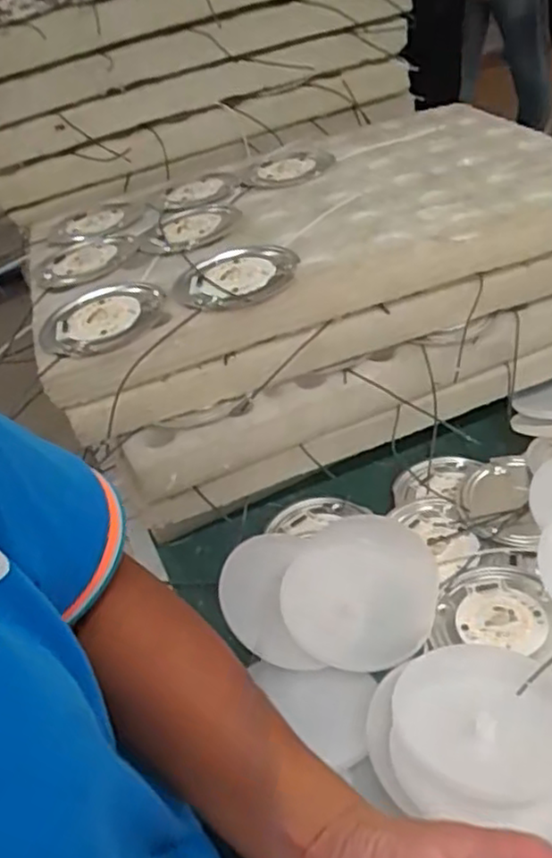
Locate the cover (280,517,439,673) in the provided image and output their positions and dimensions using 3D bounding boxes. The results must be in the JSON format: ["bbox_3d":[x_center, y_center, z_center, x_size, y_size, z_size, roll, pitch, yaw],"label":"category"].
[{"bbox_3d":[0.064,0.122,0.525,0.111,0.011,0.128,9,47,11],"label":"cover"}]

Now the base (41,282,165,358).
[{"bbox_3d":[-0.147,-0.093,0.573,0.099,0.017,0.100,-1,46,2],"label":"base"}]

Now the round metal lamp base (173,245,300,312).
[{"bbox_3d":[-0.033,-0.126,0.574,0.099,0.021,0.092,-1,46,2],"label":"round metal lamp base"}]

